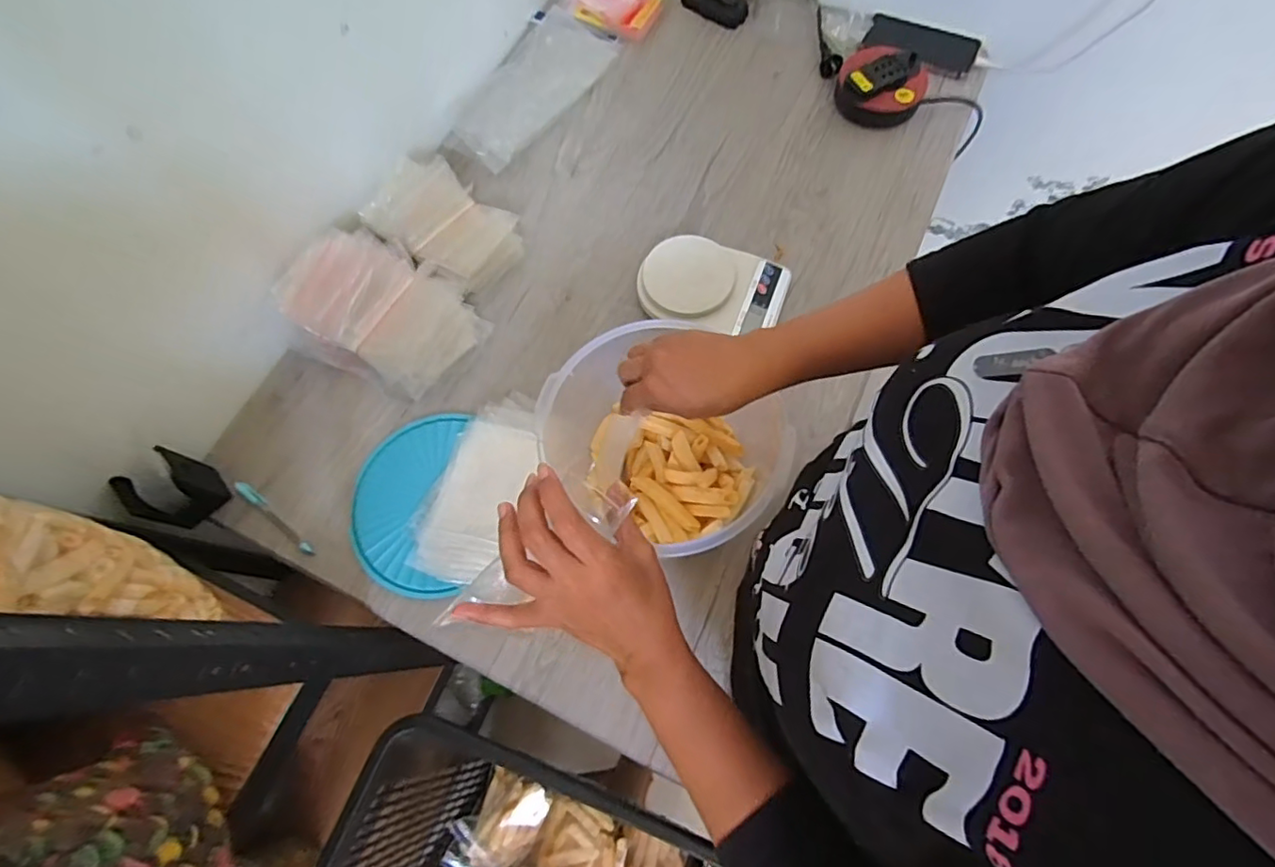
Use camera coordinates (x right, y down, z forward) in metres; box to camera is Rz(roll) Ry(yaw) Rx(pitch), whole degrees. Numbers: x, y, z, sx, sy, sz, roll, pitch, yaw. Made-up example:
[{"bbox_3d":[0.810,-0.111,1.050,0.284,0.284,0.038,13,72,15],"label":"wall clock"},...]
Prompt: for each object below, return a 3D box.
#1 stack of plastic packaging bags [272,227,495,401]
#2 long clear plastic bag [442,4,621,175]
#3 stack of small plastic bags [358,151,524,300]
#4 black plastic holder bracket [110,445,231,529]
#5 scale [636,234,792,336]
[{"bbox_3d":[-0.306,-0.142,0.684,0.198,0.106,0.166,35,76,14],"label":"stack of plastic packaging bags"},{"bbox_3d":[-0.156,-0.512,0.840,0.117,0.034,0.297,31,74,12],"label":"long clear plastic bag"},{"bbox_3d":[-0.245,-0.274,0.746,0.177,0.082,0.134,33,75,13],"label":"stack of small plastic bags"},{"bbox_3d":[-0.521,0.066,0.645,0.058,0.077,0.075,42,77,15],"label":"black plastic holder bracket"},{"bbox_3d":[0.095,-0.184,0.716,0.180,0.046,0.125,15,72,8],"label":"scale"}]

